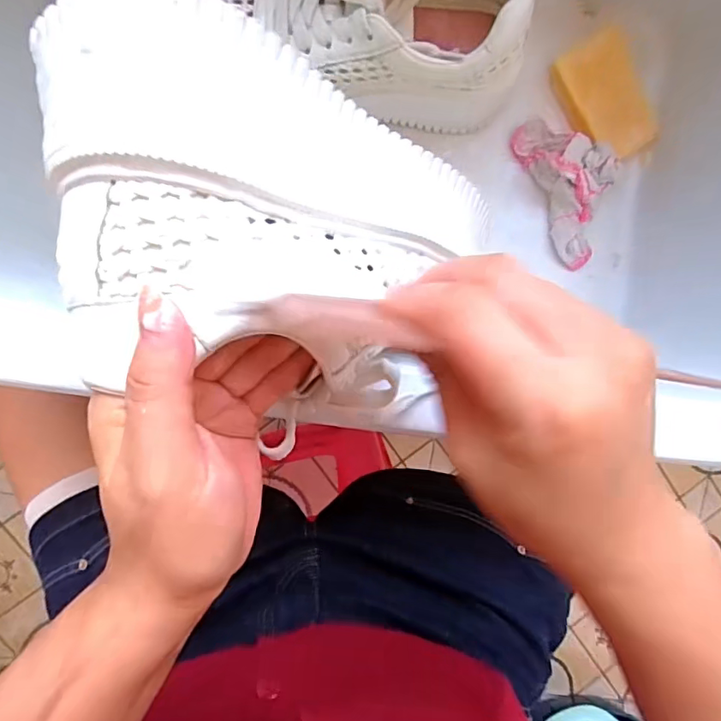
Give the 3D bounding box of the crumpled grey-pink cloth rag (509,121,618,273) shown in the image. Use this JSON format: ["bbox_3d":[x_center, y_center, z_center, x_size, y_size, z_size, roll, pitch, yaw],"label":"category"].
[{"bbox_3d":[0.180,-0.145,0.419,0.066,0.040,0.125,-26,98,-5],"label":"crumpled grey-pink cloth rag"}]

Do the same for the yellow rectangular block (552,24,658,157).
[{"bbox_3d":[0.201,-0.213,0.419,0.056,0.025,0.095,-30,103,29],"label":"yellow rectangular block"}]

